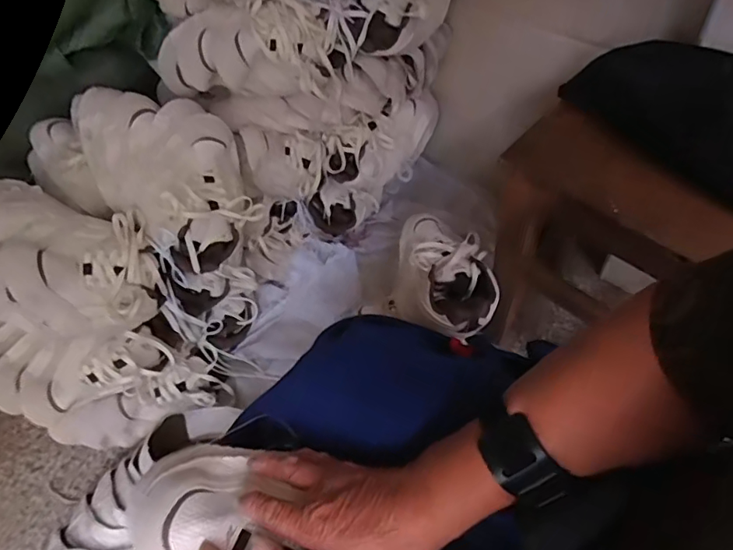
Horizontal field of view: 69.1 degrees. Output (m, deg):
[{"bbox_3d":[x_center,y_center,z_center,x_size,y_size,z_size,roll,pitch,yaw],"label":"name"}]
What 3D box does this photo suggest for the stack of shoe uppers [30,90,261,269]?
[{"bbox_3d":[-0.339,-0.167,0.801,0.356,0.154,0.191,22,60,22],"label":"stack of shoe uppers"}]

